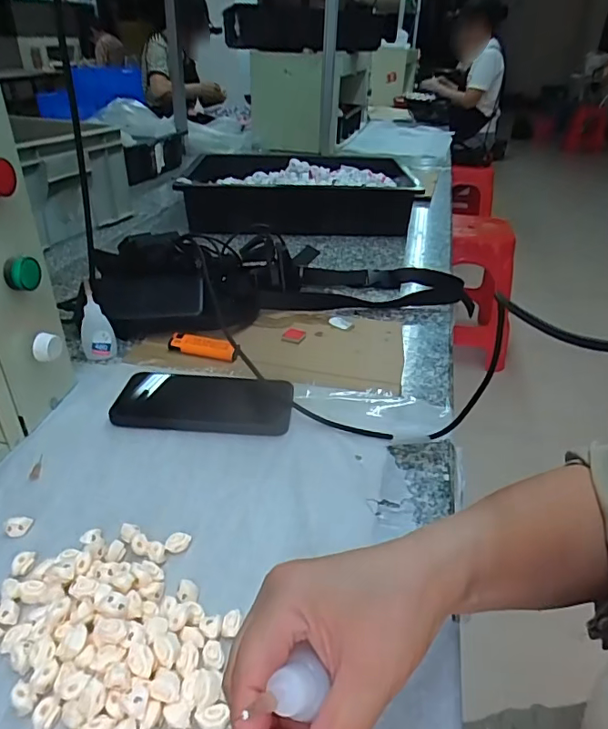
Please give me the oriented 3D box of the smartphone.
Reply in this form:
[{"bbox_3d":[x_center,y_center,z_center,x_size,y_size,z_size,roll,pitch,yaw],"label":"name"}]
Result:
[{"bbox_3d":[-0.093,0.035,0.492,0.161,0.017,0.078,3,32,0],"label":"smartphone"}]

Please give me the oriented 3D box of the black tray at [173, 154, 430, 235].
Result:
[{"bbox_3d":[-0.016,-0.366,1.061,0.440,0.097,0.315,1,32,-3],"label":"black tray"}]

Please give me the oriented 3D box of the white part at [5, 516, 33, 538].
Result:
[{"bbox_3d":[-0.206,0.116,0.369,0.018,0.011,0.010,-13,35,-23],"label":"white part"}]

